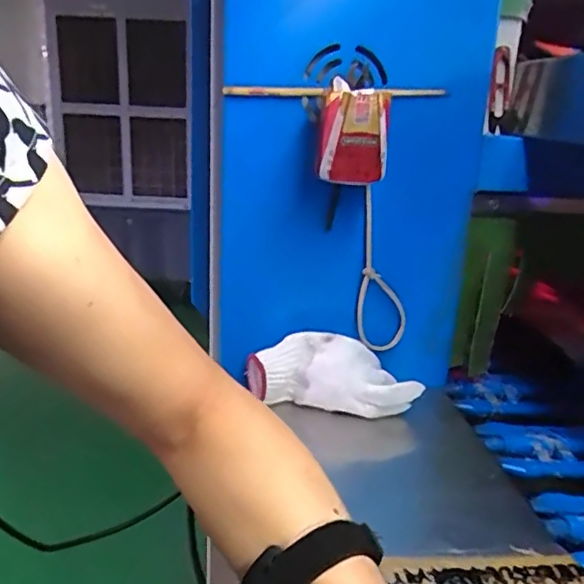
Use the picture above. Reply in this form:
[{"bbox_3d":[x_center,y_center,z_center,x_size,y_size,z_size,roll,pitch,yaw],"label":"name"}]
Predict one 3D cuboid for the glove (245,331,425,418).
[{"bbox_3d":[0.051,0.091,0.645,0.177,0.068,0.050,9,17,6],"label":"glove"}]

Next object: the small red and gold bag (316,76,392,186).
[{"bbox_3d":[0.059,-0.155,0.577,0.069,0.087,0.057,7,17,1],"label":"small red and gold bag"}]

